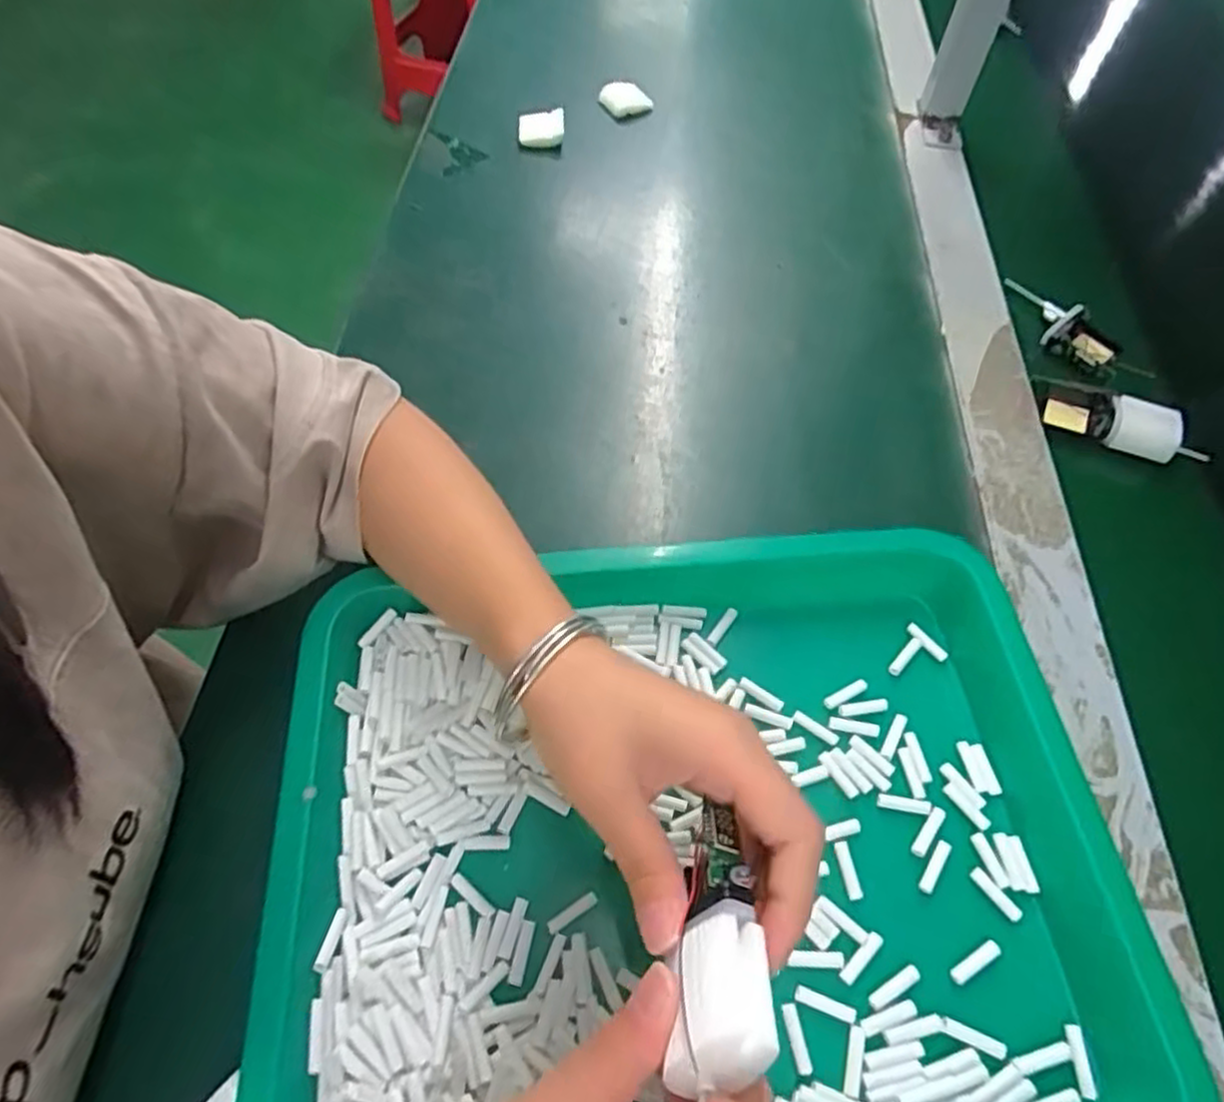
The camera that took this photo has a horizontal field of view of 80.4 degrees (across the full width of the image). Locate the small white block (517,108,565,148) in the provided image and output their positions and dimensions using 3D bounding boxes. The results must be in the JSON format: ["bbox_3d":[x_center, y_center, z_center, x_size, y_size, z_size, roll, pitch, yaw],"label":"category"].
[{"bbox_3d":[-0.057,-0.341,0.584,0.037,0.015,0.026,-6,58,-5],"label":"small white block"}]

